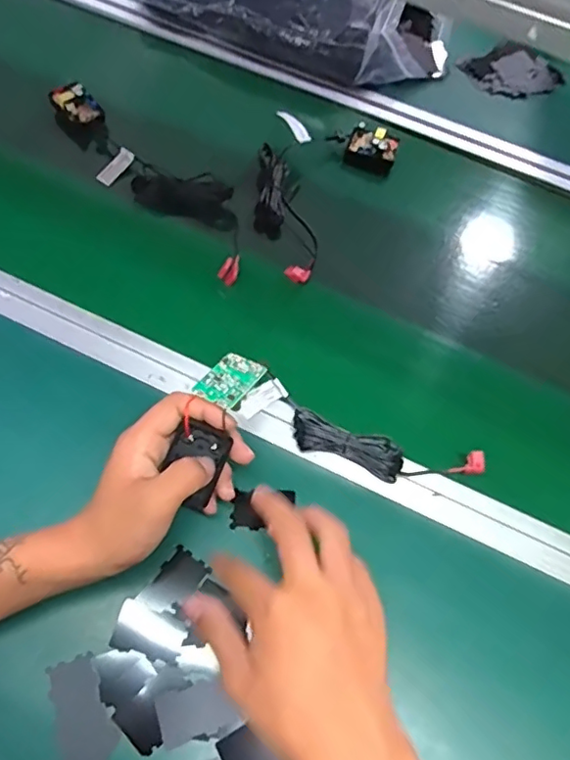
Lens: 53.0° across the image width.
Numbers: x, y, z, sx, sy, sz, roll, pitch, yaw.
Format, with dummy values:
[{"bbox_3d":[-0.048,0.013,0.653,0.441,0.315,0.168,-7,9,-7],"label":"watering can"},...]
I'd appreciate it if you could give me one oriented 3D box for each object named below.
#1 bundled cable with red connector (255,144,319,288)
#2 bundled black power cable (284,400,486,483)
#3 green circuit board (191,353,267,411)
[{"bbox_3d":[-0.002,-0.180,0.619,0.058,0.033,0.172,-20,65,-14],"label":"bundled cable with red connector"},{"bbox_3d":[0.083,0.062,0.494,0.171,0.017,0.042,17,62,5],"label":"bundled black power cable"},{"bbox_3d":[-0.039,0.000,0.422,0.034,0.004,0.052,28,47,18],"label":"green circuit board"}]

